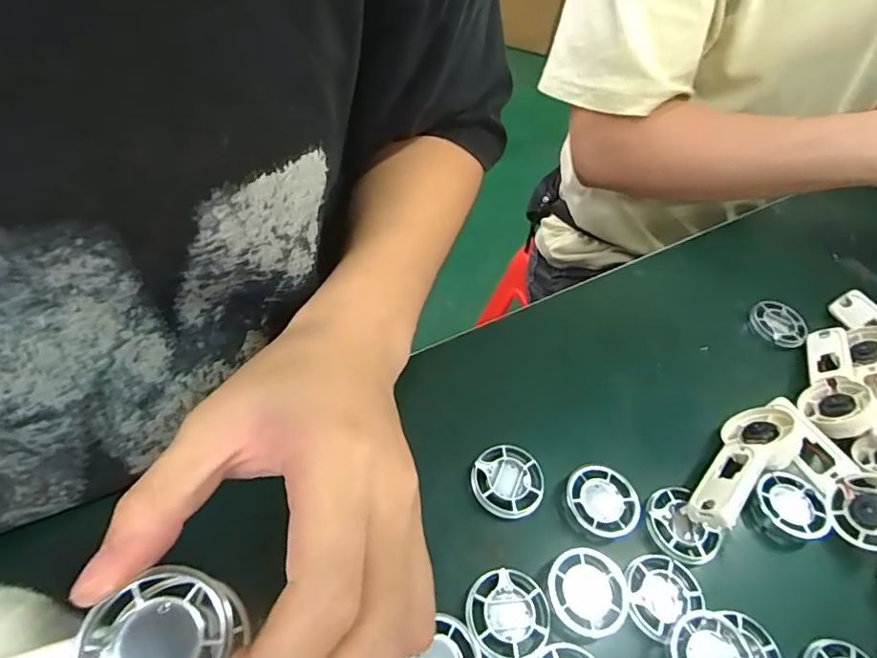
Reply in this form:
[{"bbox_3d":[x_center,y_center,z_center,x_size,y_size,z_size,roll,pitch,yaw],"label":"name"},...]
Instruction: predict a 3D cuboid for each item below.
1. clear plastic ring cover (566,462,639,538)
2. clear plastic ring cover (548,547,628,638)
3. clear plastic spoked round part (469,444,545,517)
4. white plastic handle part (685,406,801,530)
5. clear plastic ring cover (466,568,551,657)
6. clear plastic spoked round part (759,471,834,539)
[{"bbox_3d":[0.089,0.093,0.291,0.039,0.010,0.037,25,53,10],"label":"clear plastic ring cover"},{"bbox_3d":[0.073,0.126,0.260,0.039,0.006,0.037,-13,56,-19],"label":"clear plastic ring cover"},{"bbox_3d":[0.037,0.085,0.295,0.039,0.014,0.038,-28,62,-27],"label":"clear plastic spoked round part"},{"bbox_3d":[0.171,0.076,0.307,0.095,0.026,0.036,-30,63,-28],"label":"white plastic handle part"},{"bbox_3d":[0.032,0.132,0.249,0.038,0.006,0.038,15,52,2],"label":"clear plastic ring cover"},{"bbox_3d":[0.201,0.100,0.306,0.034,0.009,0.039,-30,63,-28],"label":"clear plastic spoked round part"}]

